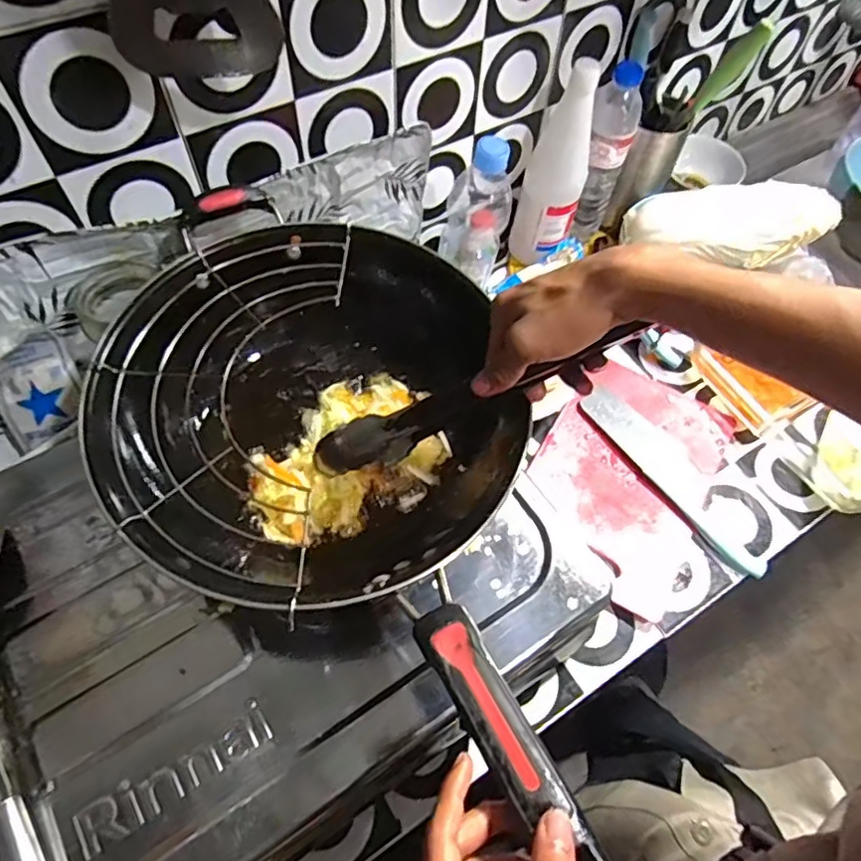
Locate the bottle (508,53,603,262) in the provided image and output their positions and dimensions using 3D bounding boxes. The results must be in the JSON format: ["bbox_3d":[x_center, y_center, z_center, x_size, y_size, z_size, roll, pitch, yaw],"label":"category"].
[{"bbox_3d":[0.144,-0.302,0.697,0.068,0.233,0.057,13,61,5],"label":"bottle"}]

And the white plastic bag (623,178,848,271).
[{"bbox_3d":[0.343,-0.242,0.701,0.225,0.061,0.066,4,59,15],"label":"white plastic bag"}]

